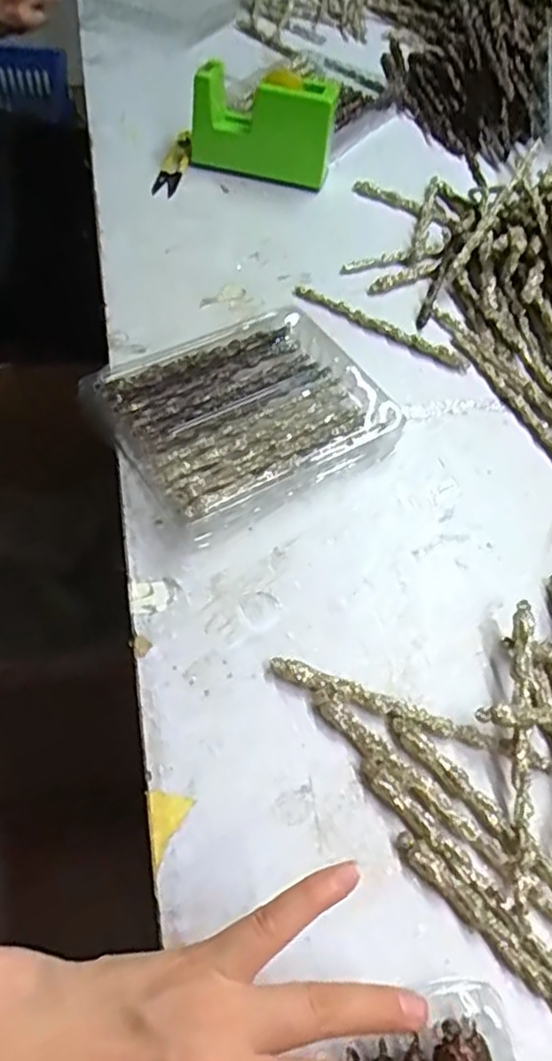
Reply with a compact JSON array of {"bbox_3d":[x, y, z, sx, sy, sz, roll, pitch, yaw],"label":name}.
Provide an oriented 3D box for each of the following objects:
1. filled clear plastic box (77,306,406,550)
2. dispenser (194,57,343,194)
[{"bbox_3d":[-0.018,-0.080,0.464,0.179,0.030,0.148,-27,62,-21],"label":"filled clear plastic box"},{"bbox_3d":[-0.013,-0.381,0.634,0.133,0.083,0.061,4,55,-2],"label":"dispenser"}]

